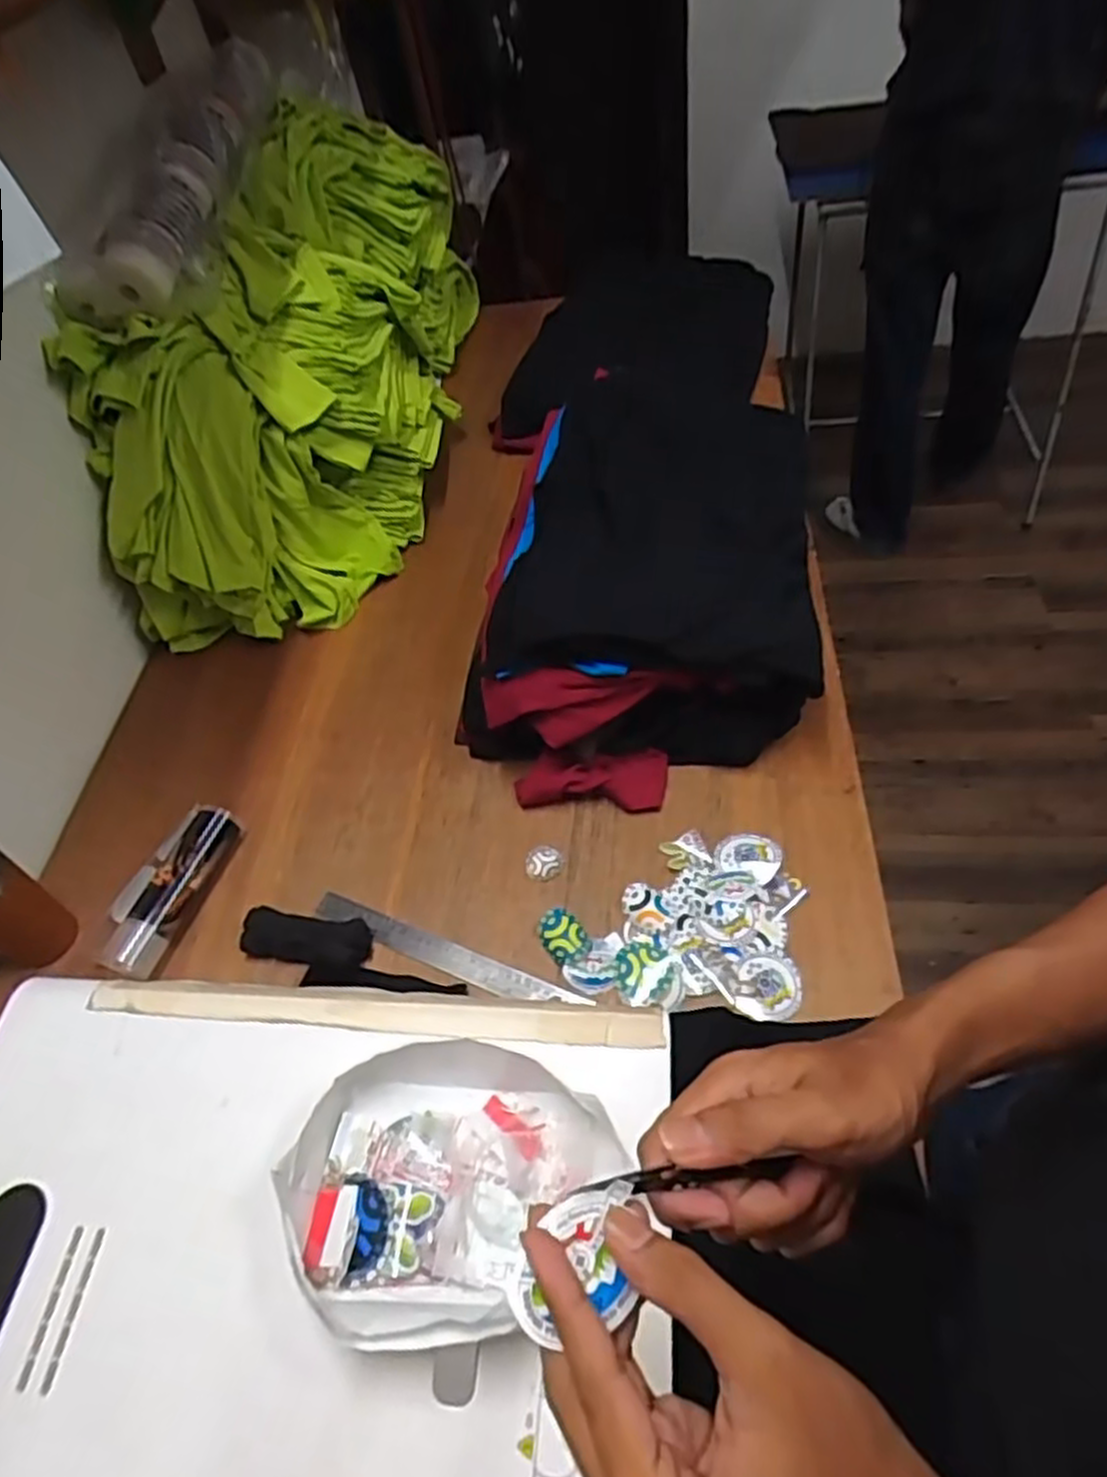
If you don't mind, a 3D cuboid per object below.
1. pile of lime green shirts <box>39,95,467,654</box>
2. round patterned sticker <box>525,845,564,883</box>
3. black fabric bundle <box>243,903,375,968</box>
[{"bbox_3d":[-0.355,-0.557,1.145,0.379,0.339,0.820,6,55,4],"label":"pile of lime green shirts"},{"bbox_3d":[-0.010,0.128,0.818,0.041,0.004,0.038,0,62,17],"label":"round patterned sticker"},{"bbox_3d":[-0.243,0.195,0.785,0.128,0.025,0.048,9,56,6],"label":"black fabric bundle"}]

